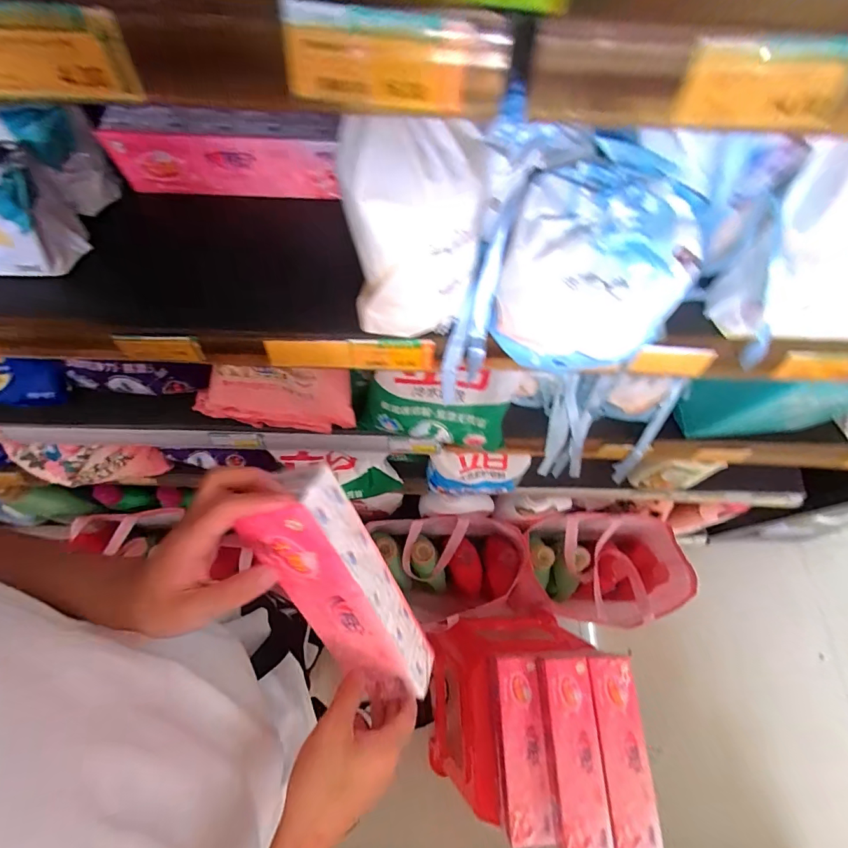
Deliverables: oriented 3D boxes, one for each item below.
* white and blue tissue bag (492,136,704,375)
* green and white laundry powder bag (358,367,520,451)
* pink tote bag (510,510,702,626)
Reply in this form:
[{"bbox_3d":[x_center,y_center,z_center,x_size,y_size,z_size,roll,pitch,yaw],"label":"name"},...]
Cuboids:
[{"bbox_3d":[0.153,-0.142,0.400,0.160,0.132,0.142,26,68,9],"label":"white and blue tissue bag"},{"bbox_3d":[0.016,-0.032,0.667,0.239,0.151,0.091,7,67,1],"label":"green and white laundry powder bag"},{"bbox_3d":[0.467,0.408,1.211,0.412,0.264,0.262,2,67,-2],"label":"pink tote bag"}]

